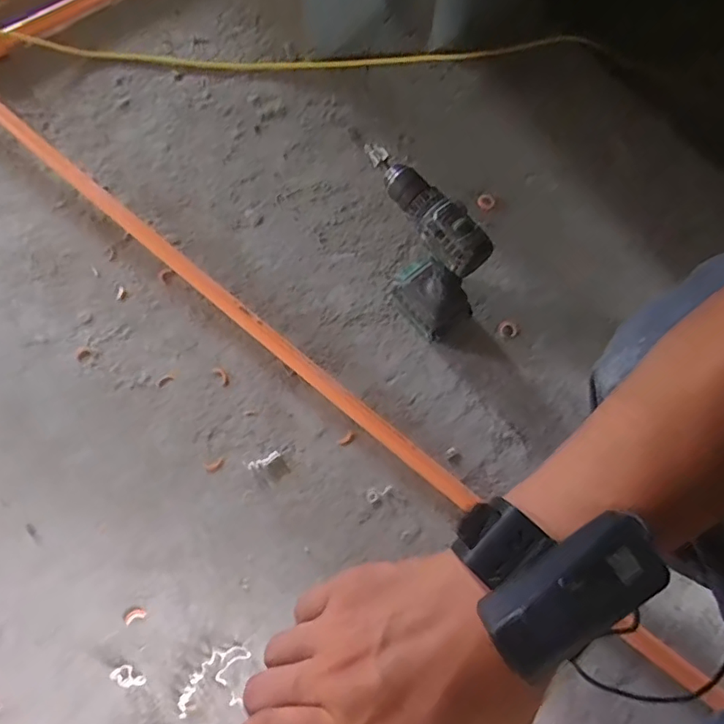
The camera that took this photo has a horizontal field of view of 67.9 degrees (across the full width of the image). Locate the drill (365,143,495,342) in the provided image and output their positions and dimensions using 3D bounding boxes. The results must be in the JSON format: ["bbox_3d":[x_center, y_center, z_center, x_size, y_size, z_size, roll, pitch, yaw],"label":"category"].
[{"bbox_3d":[0.069,-0.145,0.702,0.068,0.234,0.193,-42,78,-13],"label":"drill"}]

